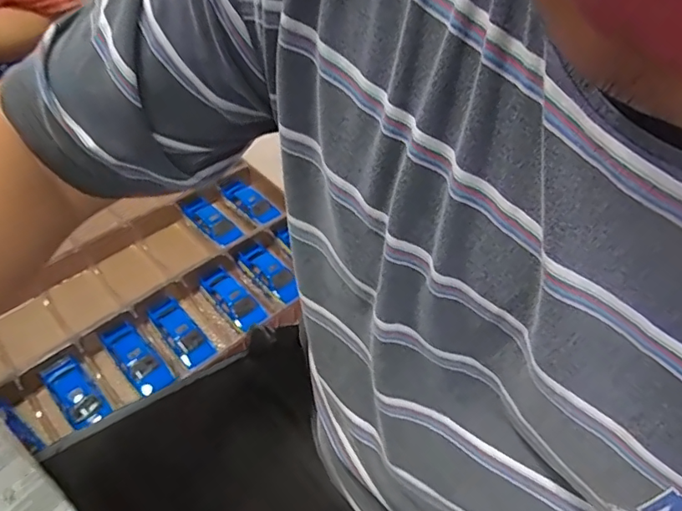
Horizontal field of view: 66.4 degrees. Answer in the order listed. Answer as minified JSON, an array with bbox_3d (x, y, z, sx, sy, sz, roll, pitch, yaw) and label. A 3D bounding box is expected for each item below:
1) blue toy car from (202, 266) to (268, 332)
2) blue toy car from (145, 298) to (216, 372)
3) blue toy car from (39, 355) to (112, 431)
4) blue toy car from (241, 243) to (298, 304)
[{"bbox_3d":[-0.157,0.063,0.766,0.044,0.036,0.117,-36,61,-29],"label":"blue toy car"},{"bbox_3d":[-0.220,0.110,0.726,0.044,0.035,0.111,-33,60,-27],"label":"blue toy car"},{"bbox_3d":[-0.341,0.173,0.666,0.048,0.036,0.104,-36,61,-28],"label":"blue toy car"},{"bbox_3d":[-0.106,0.026,0.802,0.040,0.031,0.115,-33,60,-27],"label":"blue toy car"}]

